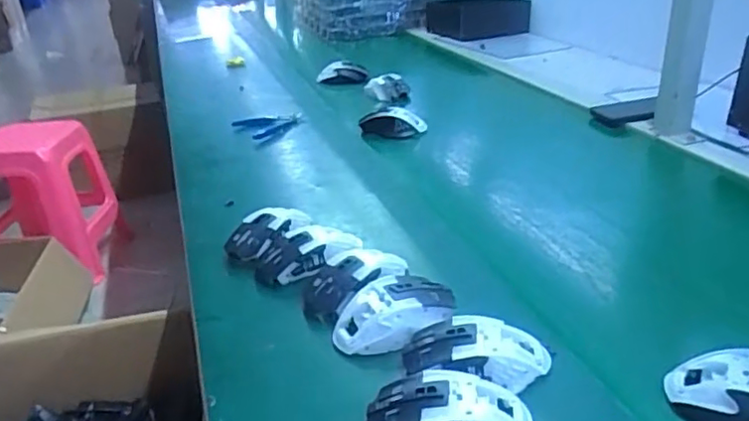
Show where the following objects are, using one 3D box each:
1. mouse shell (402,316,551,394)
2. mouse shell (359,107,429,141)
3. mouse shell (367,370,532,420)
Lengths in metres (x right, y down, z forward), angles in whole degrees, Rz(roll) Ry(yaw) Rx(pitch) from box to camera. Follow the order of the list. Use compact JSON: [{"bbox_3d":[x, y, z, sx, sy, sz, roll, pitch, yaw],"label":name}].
[{"bbox_3d":[0.082,0.114,0.495,0.114,0.032,0.056,-1,27,6],"label":"mouse shell"},{"bbox_3d":[0.028,-0.144,1.012,0.113,0.053,0.060,-3,27,2],"label":"mouse shell"},{"bbox_3d":[0.054,0.148,0.448,0.119,0.035,0.064,-2,27,5],"label":"mouse shell"}]

